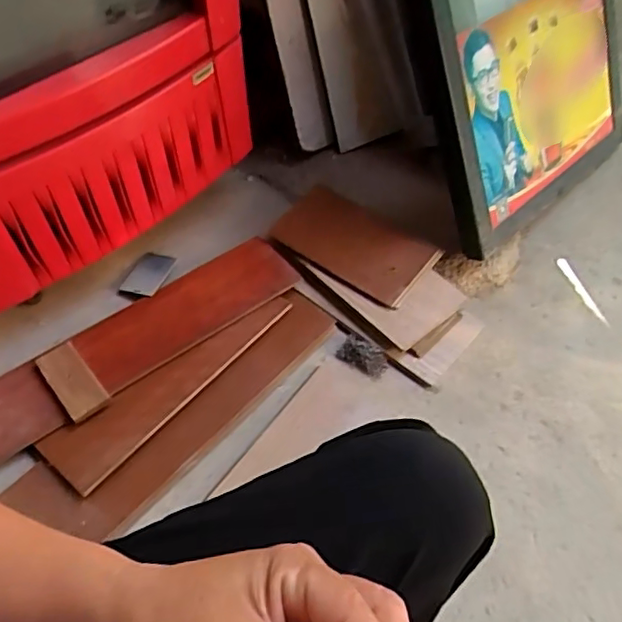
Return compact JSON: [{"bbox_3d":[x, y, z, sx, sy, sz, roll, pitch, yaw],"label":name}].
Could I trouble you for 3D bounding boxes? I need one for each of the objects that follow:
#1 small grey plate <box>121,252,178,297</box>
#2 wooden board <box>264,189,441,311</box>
[{"bbox_3d":[-0.303,-0.070,1.119,0.063,0.007,0.099,18,56,11],"label":"small grey plate"},{"bbox_3d":[0.079,-0.127,1.144,0.292,0.013,0.177,33,63,22],"label":"wooden board"}]

